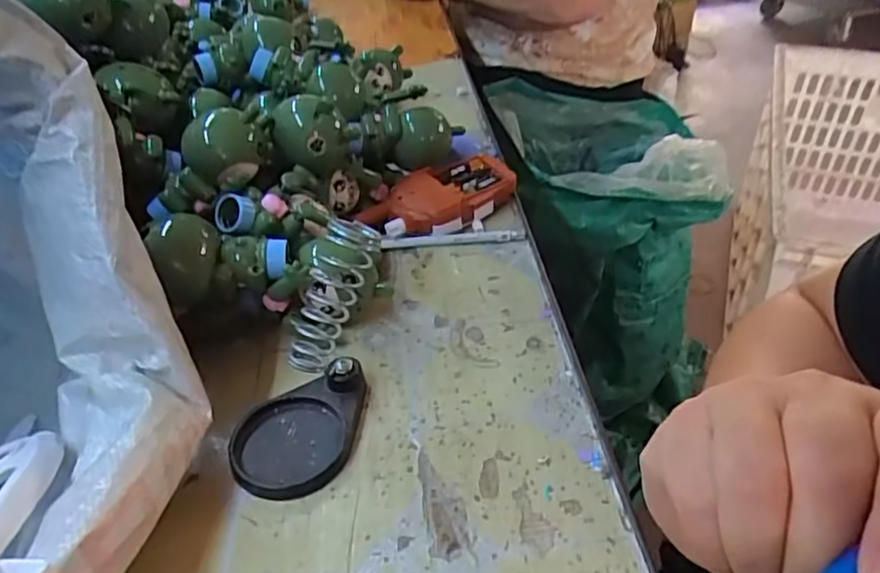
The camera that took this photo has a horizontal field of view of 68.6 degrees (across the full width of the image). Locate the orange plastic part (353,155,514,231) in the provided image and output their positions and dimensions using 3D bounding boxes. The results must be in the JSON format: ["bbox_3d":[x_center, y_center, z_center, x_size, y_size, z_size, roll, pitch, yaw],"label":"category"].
[{"bbox_3d":[0.003,-0.072,0.537,0.131,0.032,0.059,-22,42,-22],"label":"orange plastic part"}]

